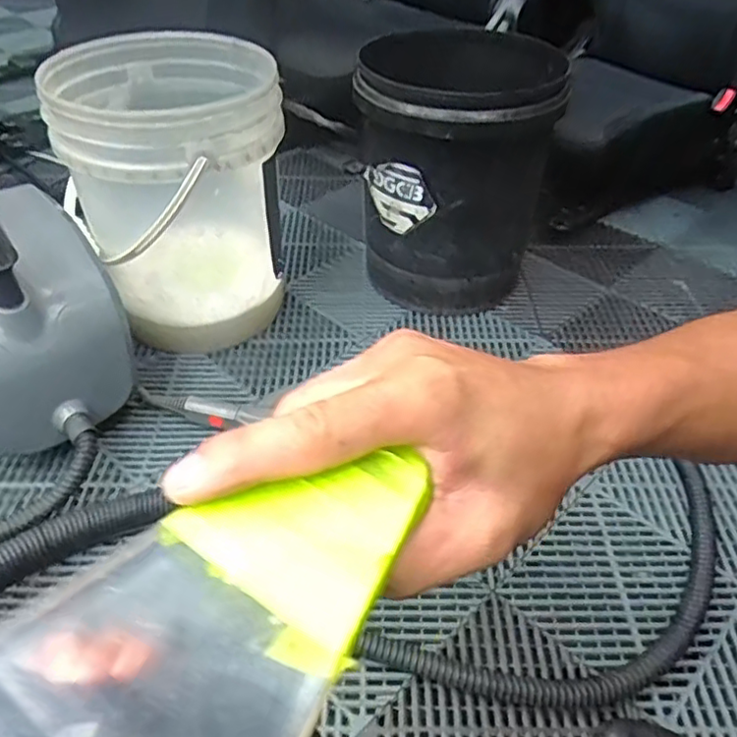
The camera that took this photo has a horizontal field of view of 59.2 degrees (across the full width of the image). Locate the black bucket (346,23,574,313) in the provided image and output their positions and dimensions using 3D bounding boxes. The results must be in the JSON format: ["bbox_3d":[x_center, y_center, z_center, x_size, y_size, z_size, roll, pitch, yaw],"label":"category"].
[{"bbox_3d":[0.143,-0.318,1.046,0.272,0.360,0.344,16,43,15],"label":"black bucket"}]

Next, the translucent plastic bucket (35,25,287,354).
[{"bbox_3d":[-0.271,-0.248,0.950,0.271,0.366,0.304,-9,45,-13],"label":"translucent plastic bucket"}]

